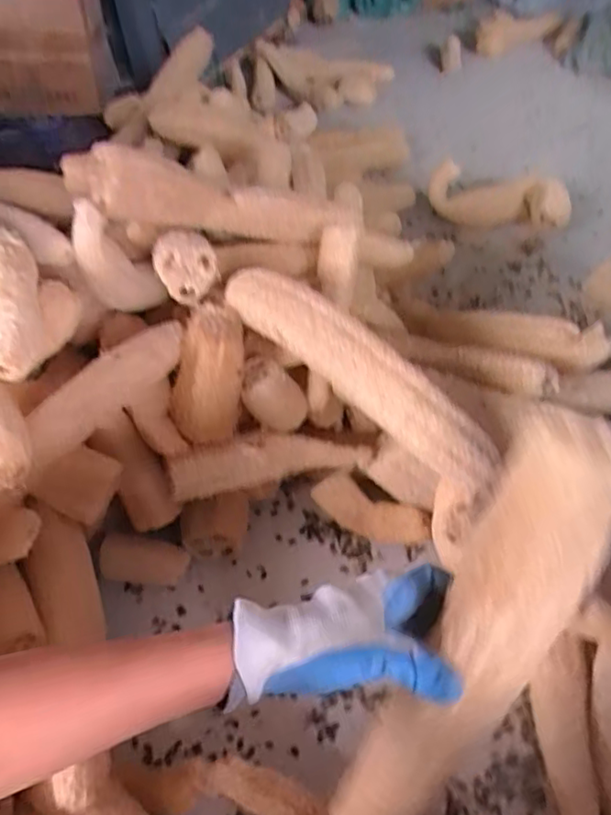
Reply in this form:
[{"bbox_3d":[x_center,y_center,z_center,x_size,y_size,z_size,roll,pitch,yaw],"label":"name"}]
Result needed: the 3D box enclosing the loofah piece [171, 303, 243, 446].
[{"bbox_3d":[-0.128,-0.045,0.789,0.078,0.166,0.064,14,19,18],"label":"loofah piece"}]

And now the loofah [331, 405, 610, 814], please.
[{"bbox_3d":[0.106,0.166,0.412,0.069,0.354,0.047,35,25,32],"label":"loofah"}]

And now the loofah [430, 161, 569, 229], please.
[{"bbox_3d":[0.443,-0.479,1.442,0.316,0.112,0.103,11,48,15],"label":"loofah"}]

